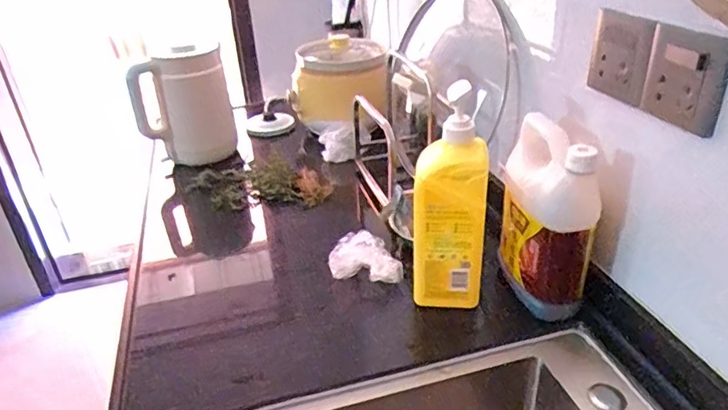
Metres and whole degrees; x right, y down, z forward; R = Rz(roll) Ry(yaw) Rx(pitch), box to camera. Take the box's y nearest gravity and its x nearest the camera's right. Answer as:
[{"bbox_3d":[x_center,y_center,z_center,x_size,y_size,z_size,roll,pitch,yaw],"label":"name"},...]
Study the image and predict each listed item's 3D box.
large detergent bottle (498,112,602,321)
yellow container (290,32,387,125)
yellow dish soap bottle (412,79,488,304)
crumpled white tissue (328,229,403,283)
[{"bbox_3d":[0.219,0.012,0.664,0.074,0.215,0.131,-6,30,-4],"label":"large detergent bottle"},{"bbox_3d":[-0.053,-0.283,1.251,0.208,0.173,0.169,-2,30,2],"label":"yellow container"},{"bbox_3d":[0.103,0.016,0.654,0.084,0.259,0.055,2,31,10],"label":"yellow dish soap bottle"},{"bbox_3d":[0.002,0.071,0.774,0.100,0.039,0.100,-3,30,0],"label":"crumpled white tissue"}]

